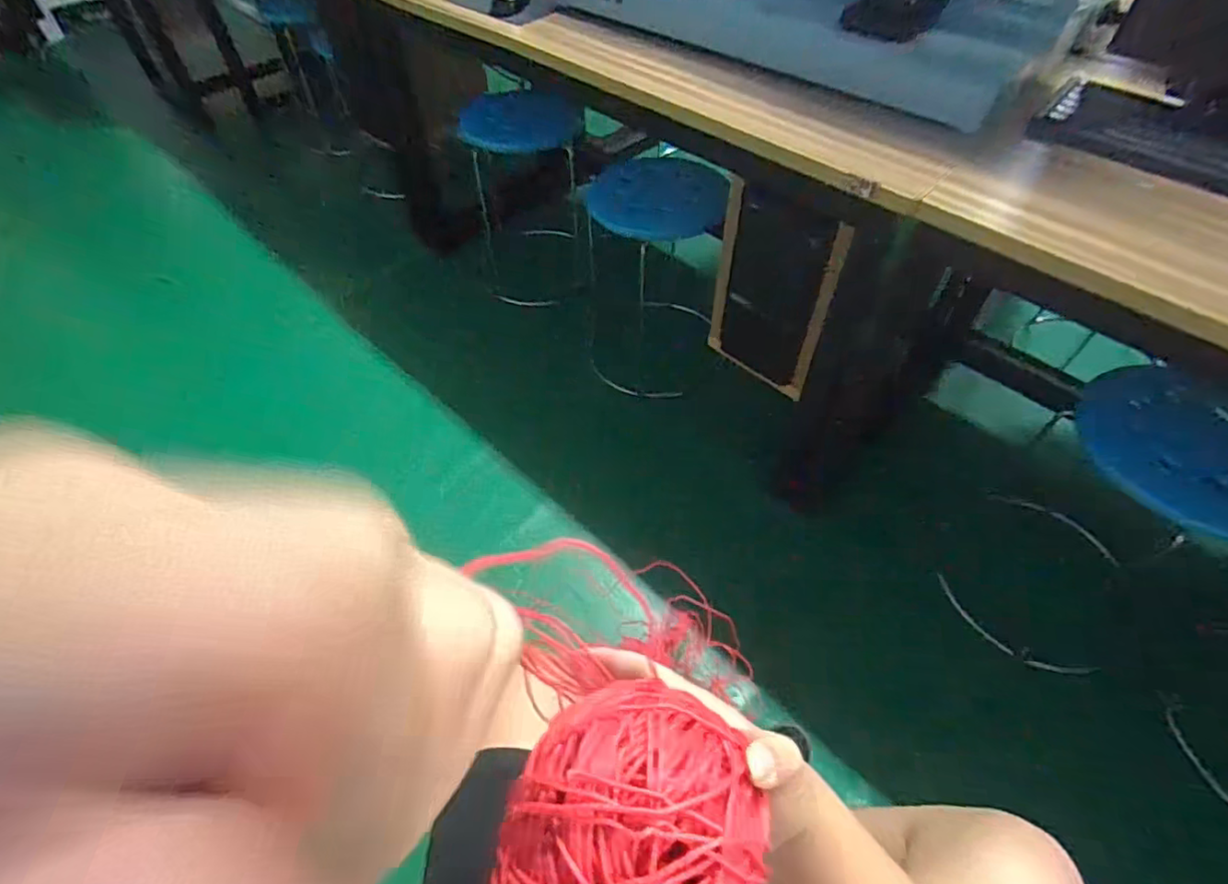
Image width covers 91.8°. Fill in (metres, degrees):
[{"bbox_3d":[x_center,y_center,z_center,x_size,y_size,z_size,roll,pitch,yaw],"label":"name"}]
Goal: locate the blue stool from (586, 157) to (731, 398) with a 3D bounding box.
[{"bbox_3d":[0.088,-0.375,1.414,0.306,0.486,0.339,-4,51,0],"label":"blue stool"}]

